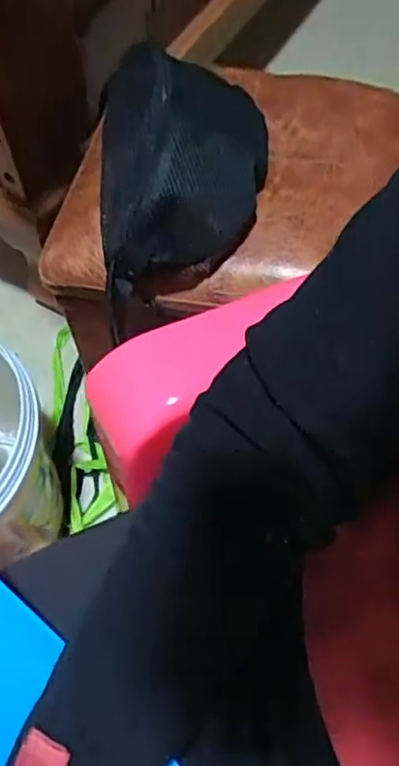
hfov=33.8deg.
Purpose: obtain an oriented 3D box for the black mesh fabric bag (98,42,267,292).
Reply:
[{"bbox_3d":[-0.013,-0.217,0.591,0.147,0.096,0.259,-5,61,-1],"label":"black mesh fabric bag"}]

